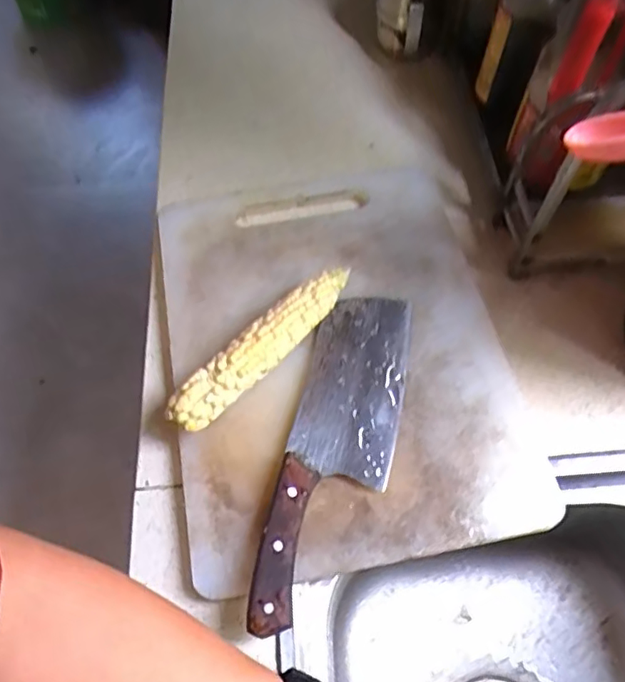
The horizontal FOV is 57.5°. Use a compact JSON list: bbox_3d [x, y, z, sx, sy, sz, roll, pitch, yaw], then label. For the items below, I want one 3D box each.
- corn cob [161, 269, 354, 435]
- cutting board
[{"bbox_3d":[-0.041,0.007,0.495,0.034,0.041,0.194,40,69,21],"label":"corn cob"},{"bbox_3d":[0.020,-0.002,0.522,0.295,0.025,0.388,-10,60,-4],"label":"cutting board"}]

